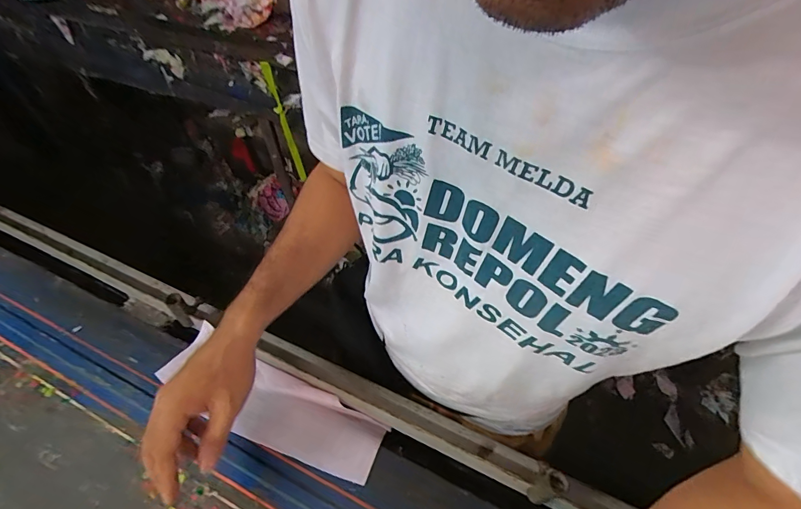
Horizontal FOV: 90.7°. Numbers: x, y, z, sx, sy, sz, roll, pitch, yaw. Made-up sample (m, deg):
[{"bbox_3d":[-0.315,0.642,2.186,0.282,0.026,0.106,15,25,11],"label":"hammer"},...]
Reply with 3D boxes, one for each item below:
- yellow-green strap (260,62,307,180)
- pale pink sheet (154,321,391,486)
[{"bbox_3d":[-0.336,-0.371,1.160,0.033,0.385,0.039,-19,55,-13],"label":"yellow-green strap"},{"bbox_3d":[-0.167,0.194,0.511,0.299,0.048,0.088,22,56,14],"label":"pale pink sheet"}]

